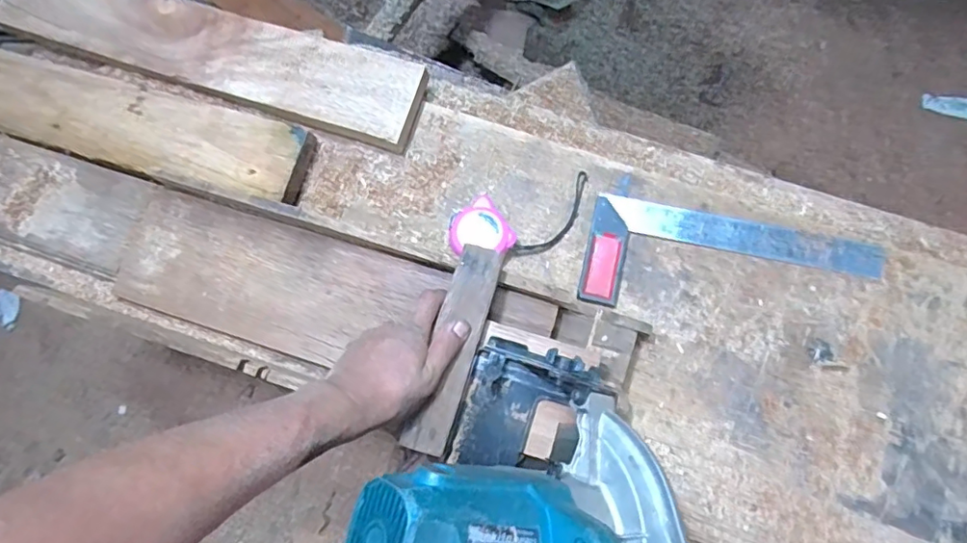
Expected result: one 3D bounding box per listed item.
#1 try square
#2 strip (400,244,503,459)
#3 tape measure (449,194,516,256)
[{"bbox_3d":[0.263,-0.005,0.595,0.299,0.013,0.118,10,79,5],"label":"try square"},{"bbox_3d":[-0.026,0.070,0.508,0.040,0.011,0.190,16,80,6],"label":"strip"},{"bbox_3d":[-0.005,-0.041,0.614,0.062,0.025,0.064,-33,77,-7],"label":"tape measure"}]

